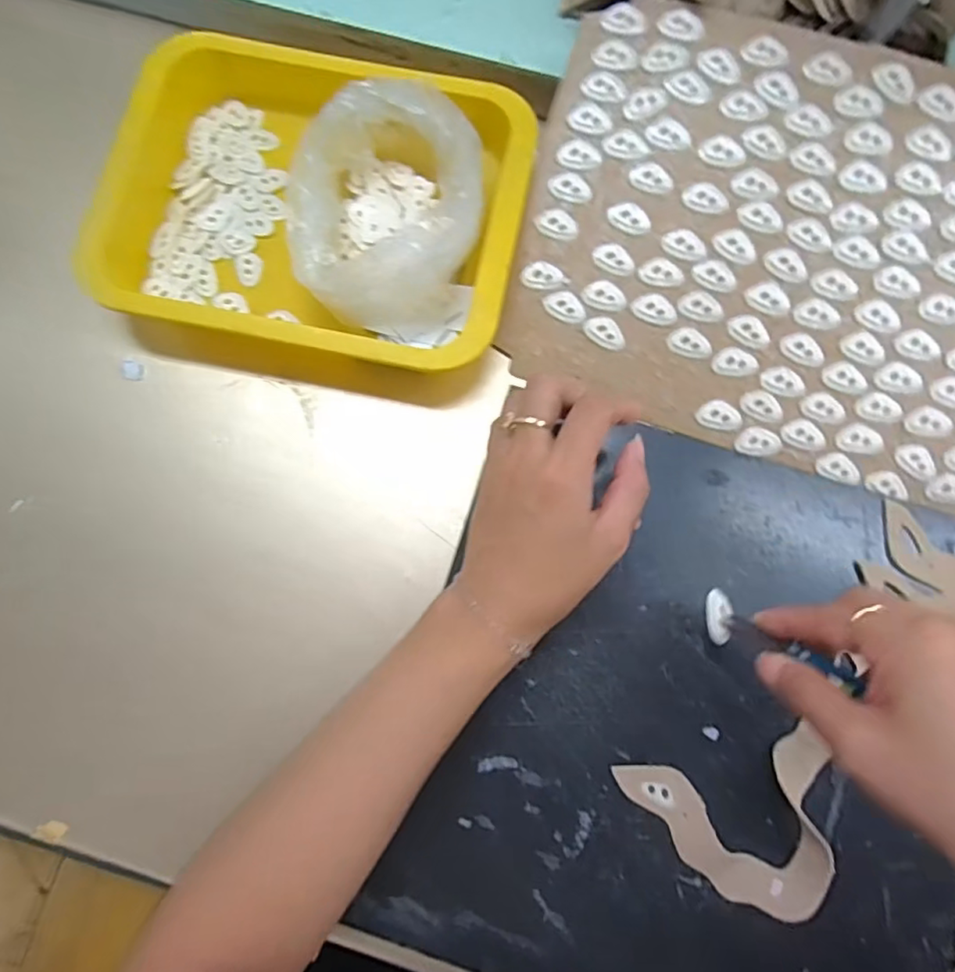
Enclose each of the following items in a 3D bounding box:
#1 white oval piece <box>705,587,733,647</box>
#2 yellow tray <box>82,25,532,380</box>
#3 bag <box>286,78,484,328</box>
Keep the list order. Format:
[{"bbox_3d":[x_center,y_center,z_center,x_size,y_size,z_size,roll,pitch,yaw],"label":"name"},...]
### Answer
[{"bbox_3d":[0.123,0.066,0.301,0.014,0.004,0.028,7,67,2],"label":"white oval piece"},{"bbox_3d":[-0.098,-0.182,0.372,0.251,0.055,0.203,12,79,2],"label":"yellow tray"},{"bbox_3d":[-0.055,-0.173,0.365,0.109,0.057,0.138,1,79,0],"label":"bag"}]

